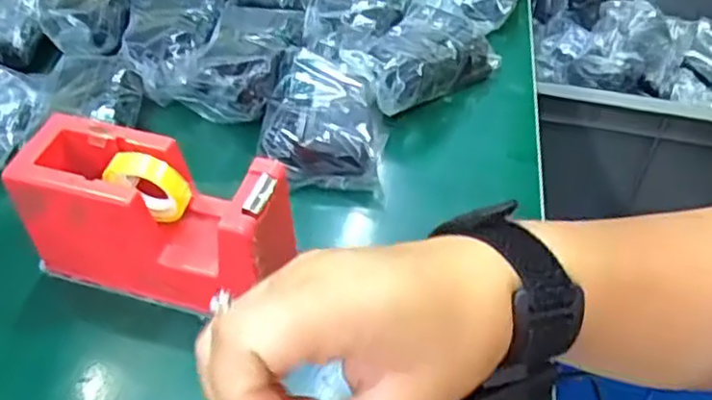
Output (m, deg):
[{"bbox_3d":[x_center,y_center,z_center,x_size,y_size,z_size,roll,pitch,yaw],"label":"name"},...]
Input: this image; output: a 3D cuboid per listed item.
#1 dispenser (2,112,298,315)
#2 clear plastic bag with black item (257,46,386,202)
[{"bbox_3d":[-0.094,0.010,0.342,0.138,0.074,0.054,12,49,13],"label":"dispenser"},{"bbox_3d":[-0.018,-0.054,0.433,0.073,0.037,0.089,2,47,4],"label":"clear plastic bag with black item"}]

